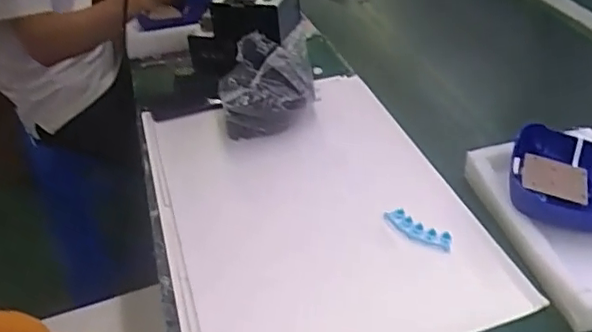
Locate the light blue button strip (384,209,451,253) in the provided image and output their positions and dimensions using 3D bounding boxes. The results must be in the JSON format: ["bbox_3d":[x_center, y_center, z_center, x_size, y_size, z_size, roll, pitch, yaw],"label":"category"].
[{"bbox_3d":[0.157,0.082,0.758,0.097,0.020,0.019,27,48,35],"label":"light blue button strip"}]

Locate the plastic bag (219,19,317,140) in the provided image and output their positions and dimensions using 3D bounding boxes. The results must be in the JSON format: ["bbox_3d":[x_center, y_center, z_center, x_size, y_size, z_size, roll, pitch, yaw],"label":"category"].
[{"bbox_3d":[-0.045,-0.125,0.947,0.142,0.130,0.143,2,38,9],"label":"plastic bag"}]

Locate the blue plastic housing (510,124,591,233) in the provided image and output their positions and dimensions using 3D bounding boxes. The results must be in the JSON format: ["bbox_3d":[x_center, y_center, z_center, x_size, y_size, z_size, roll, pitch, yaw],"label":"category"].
[{"bbox_3d":[0.369,0.020,0.758,0.183,0.044,0.134,17,43,27],"label":"blue plastic housing"}]

